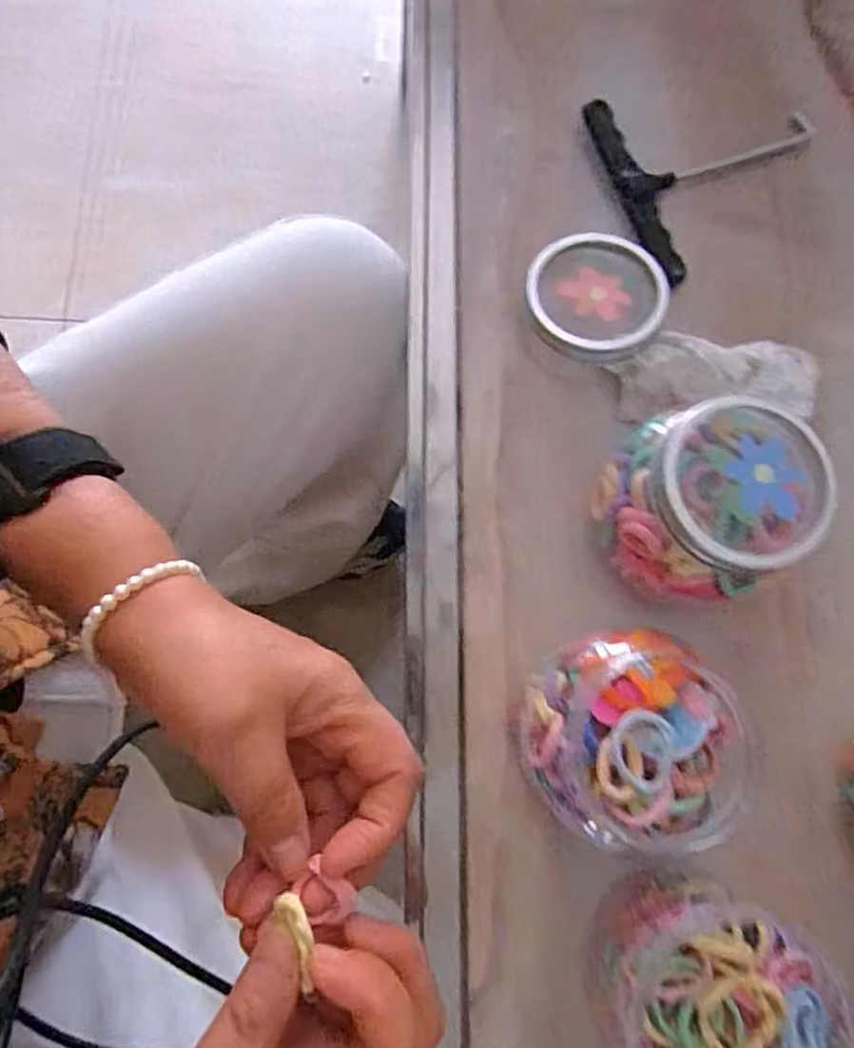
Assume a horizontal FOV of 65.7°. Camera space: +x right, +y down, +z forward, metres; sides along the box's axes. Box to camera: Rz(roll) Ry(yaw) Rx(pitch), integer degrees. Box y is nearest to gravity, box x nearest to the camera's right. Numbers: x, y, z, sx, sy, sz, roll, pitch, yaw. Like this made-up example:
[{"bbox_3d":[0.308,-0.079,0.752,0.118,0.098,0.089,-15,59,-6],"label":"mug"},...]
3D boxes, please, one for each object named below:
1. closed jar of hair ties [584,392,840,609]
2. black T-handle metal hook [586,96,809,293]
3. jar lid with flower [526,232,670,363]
[{"bbox_3d":[0.117,-0.004,0.288,0.077,0.076,0.072,1,78,-3],"label":"closed jar of hair ties"},{"bbox_3d":[0.163,-0.193,0.361,0.130,0.019,0.109,-19,80,-7],"label":"black T-handle metal hook"},{"bbox_3d":[0.084,-0.114,0.325,0.067,0.010,0.065,-1,74,5],"label":"jar lid with flower"}]

